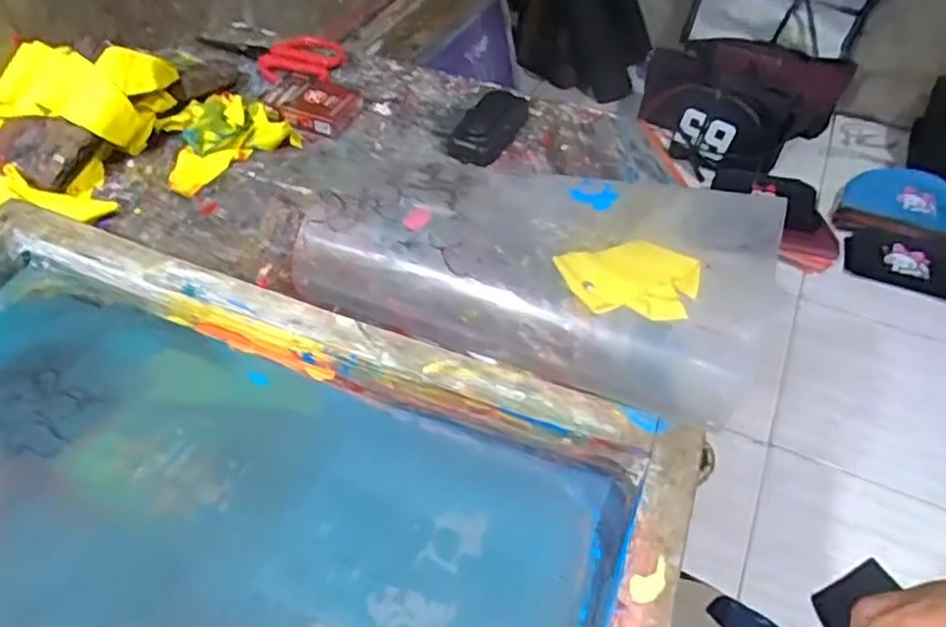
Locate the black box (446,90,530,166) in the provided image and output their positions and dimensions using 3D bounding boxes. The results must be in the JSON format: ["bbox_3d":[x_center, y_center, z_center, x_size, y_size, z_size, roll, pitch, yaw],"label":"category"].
[{"bbox_3d":[0.021,-0.193,0.706,0.043,0.034,0.109,25,51,18],"label":"black box"}]

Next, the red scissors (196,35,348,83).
[{"bbox_3d":[-0.232,-0.293,0.784,0.169,0.016,0.083,8,48,4],"label":"red scissors"}]

